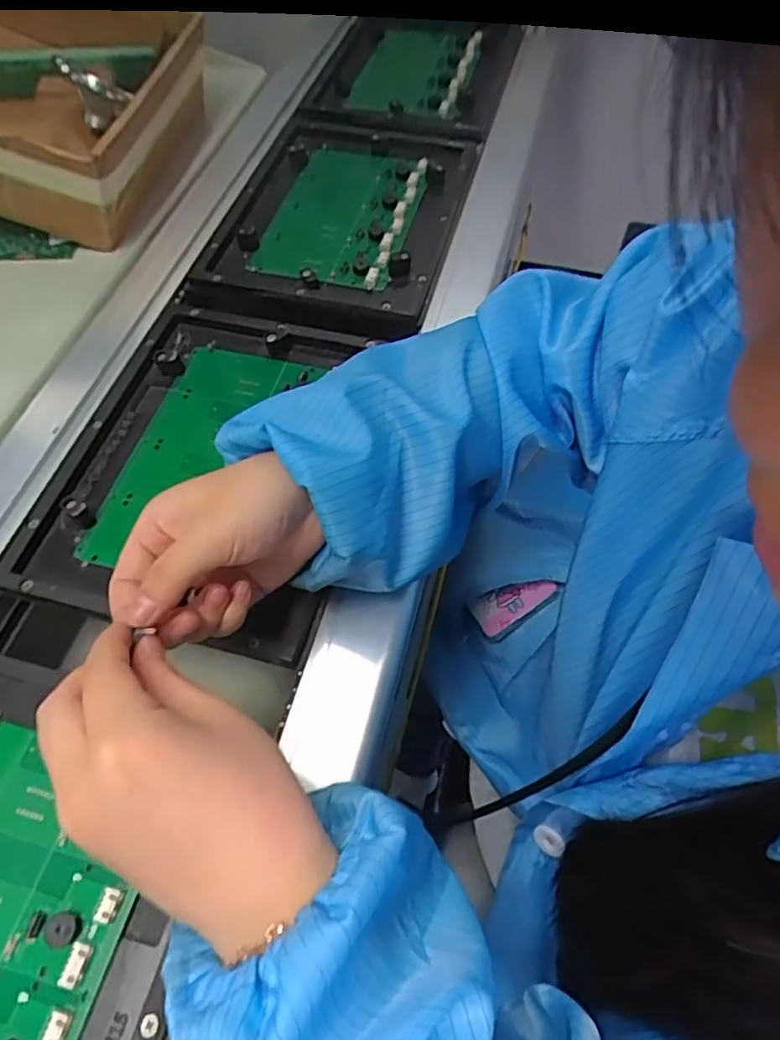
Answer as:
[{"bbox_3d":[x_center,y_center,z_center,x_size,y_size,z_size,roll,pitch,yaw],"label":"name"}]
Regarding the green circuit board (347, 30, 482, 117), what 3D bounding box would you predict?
[{"bbox_3d":[0.025,-0.509,0.697,0.129,0.018,0.239,7,57,16],"label":"green circuit board"}]

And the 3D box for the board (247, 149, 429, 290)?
[{"bbox_3d":[-0.044,-0.284,0.559,0.131,0.033,0.210,13,58,4],"label":"board"}]

